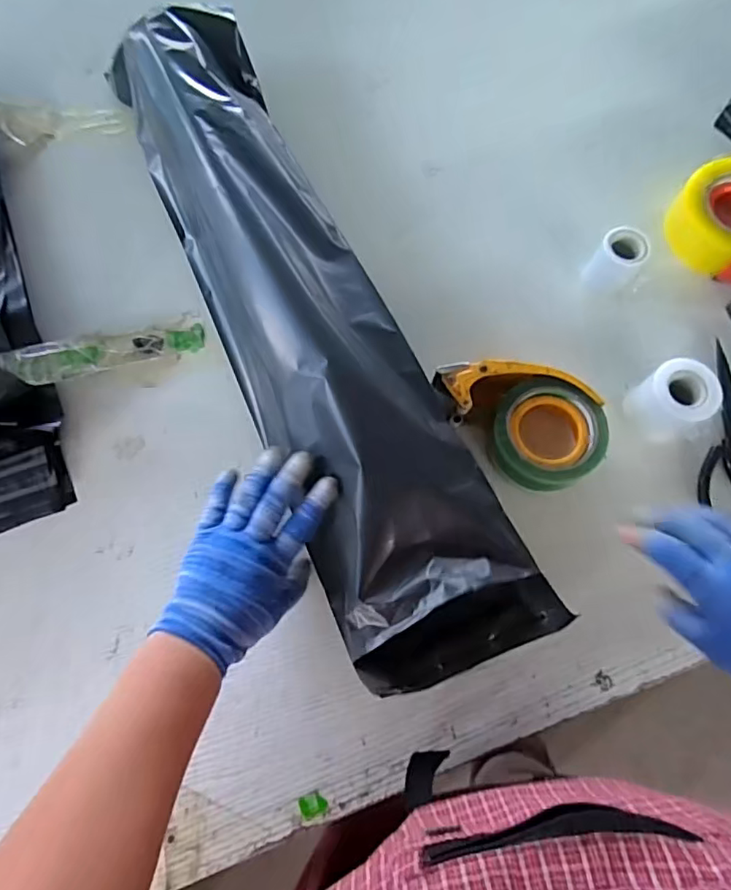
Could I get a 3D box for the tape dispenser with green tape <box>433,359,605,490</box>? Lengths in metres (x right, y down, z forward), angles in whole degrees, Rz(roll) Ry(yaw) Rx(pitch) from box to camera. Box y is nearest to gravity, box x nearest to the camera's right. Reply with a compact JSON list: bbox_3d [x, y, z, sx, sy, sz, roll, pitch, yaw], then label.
[{"bbox_3d":[0.147,-0.025,0.548,0.164,0.064,0.102,32,76,9],"label":"tape dispenser with green tape"}]

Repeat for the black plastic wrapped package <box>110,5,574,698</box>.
[{"bbox_3d":[-0.061,-0.120,0.517,0.159,0.080,0.678,-25,78,-8],"label":"black plastic wrapped package"}]

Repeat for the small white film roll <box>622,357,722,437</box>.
[{"bbox_3d":[0.300,-0.044,0.553,0.056,0.068,0.059,0,73,0],"label":"small white film roll"}]

